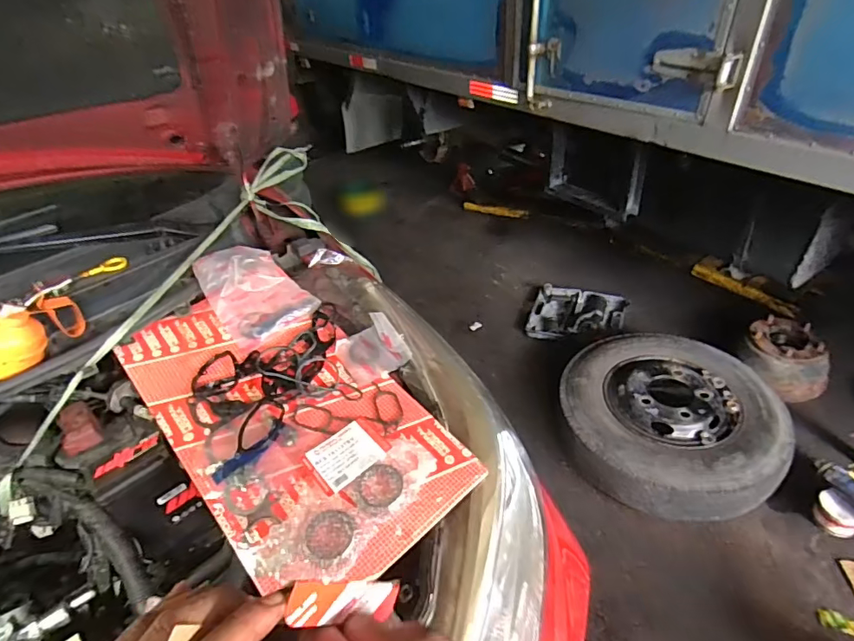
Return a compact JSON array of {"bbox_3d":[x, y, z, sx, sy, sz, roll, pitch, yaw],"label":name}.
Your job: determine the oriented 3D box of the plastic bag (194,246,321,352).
[{"bbox_3d":[-0.282,-0.052,0.787,0.141,0.168,0.047,-34,4,-22],"label":"plastic bag"}]

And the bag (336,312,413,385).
[{"bbox_3d":[-0.084,0.043,0.737,0.095,0.051,0.090,-24,40,-21],"label":"bag"}]

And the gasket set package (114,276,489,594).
[{"bbox_3d":[-0.182,0.113,0.674,0.311,0.032,0.489,-33,57,-28],"label":"gasket set package"}]

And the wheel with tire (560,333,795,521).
[{"bbox_3d":[0.844,0.332,1.704,0.697,0.215,0.722,-4,37,3],"label":"wheel with tire"}]

